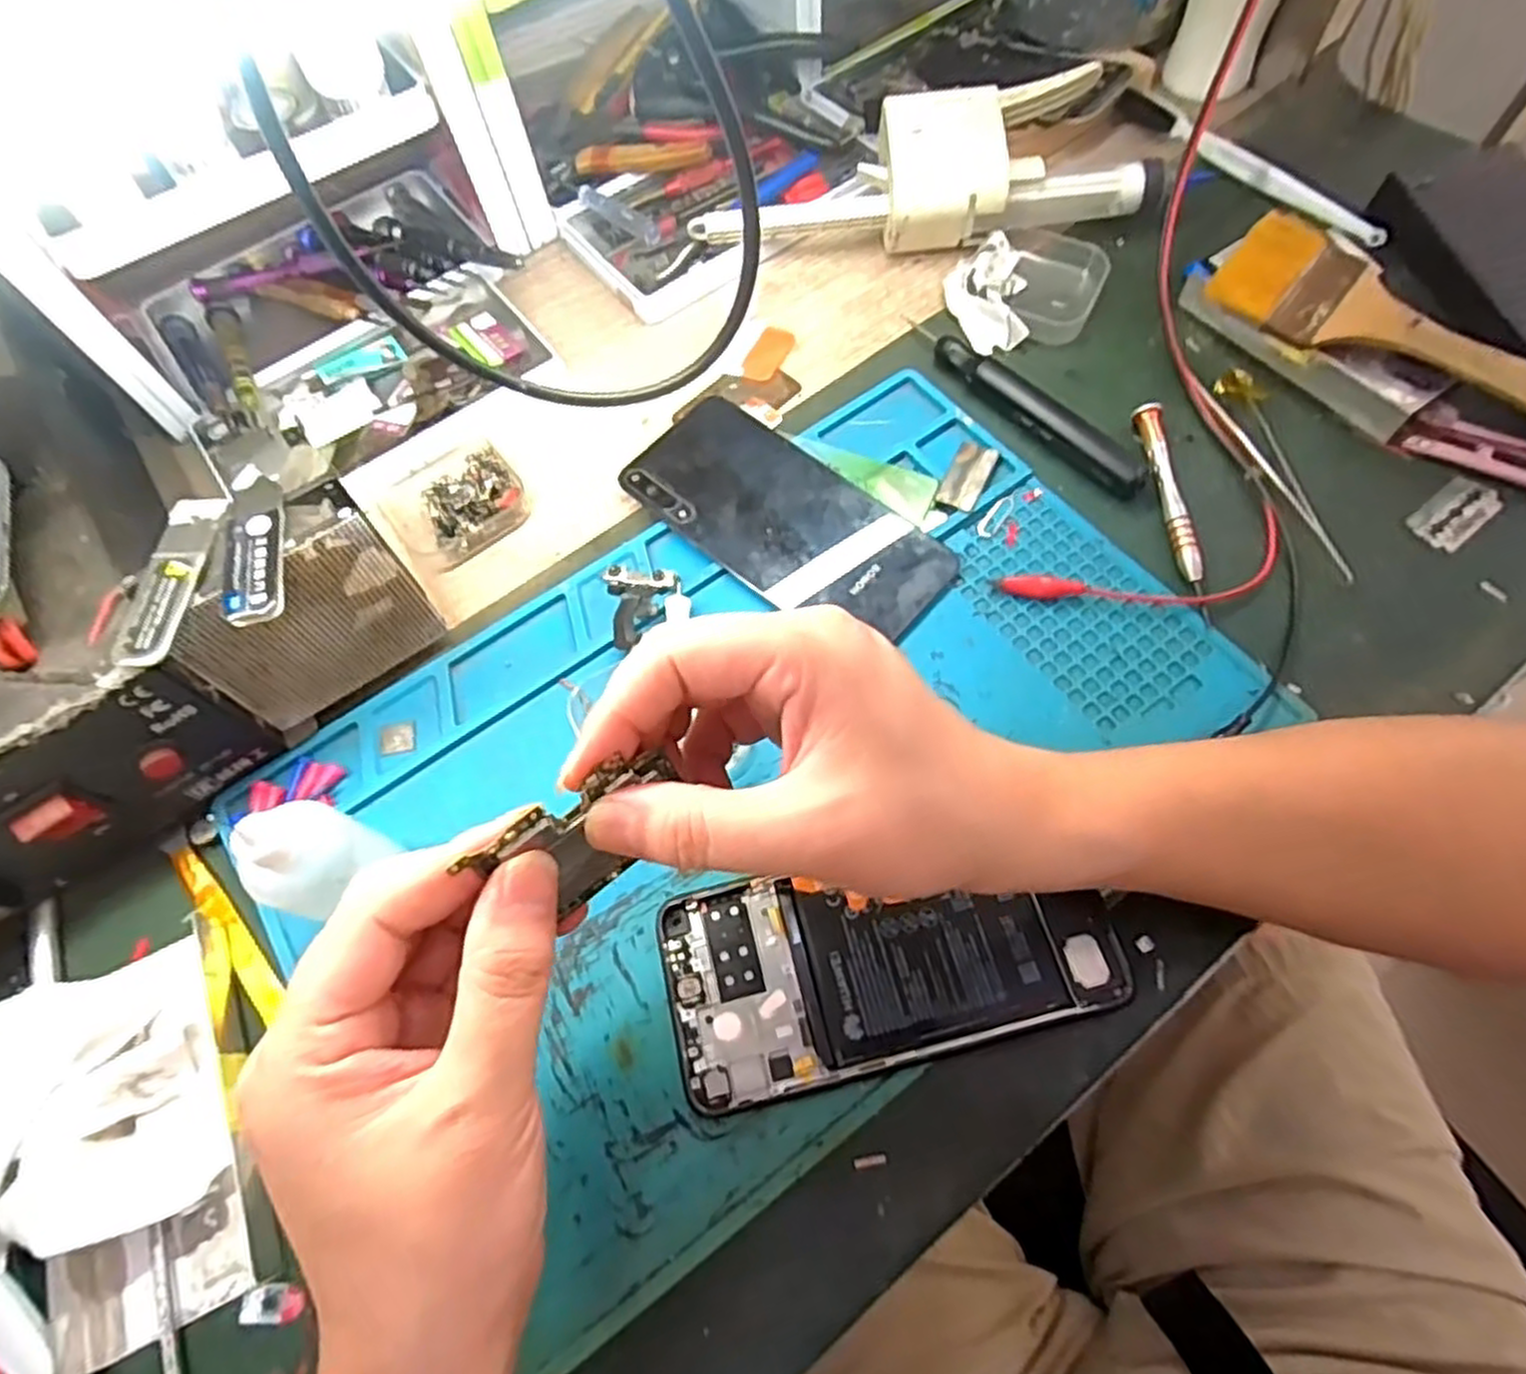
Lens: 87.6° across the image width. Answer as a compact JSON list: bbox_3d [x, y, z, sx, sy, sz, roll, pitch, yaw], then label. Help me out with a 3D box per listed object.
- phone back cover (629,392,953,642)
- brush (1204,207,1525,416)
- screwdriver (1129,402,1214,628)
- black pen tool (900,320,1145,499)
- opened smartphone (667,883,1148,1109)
[{"bbox_3d":[0.010,-0.078,0.370,0.154,0.007,0.072,40,73,19],"label":"phone back cover"},{"bbox_3d":[0.288,-0.162,0.360,0.160,0.013,0.063,40,75,18],"label":"brush"},{"bbox_3d":[0.185,-0.081,0.356,0.010,0.012,0.113,-5,65,1],"label":"screwdriver"},{"bbox_3d":[0.125,-0.139,0.386,0.022,0.012,0.141,-34,68,-12],"label":"black pen tool"},{"bbox_3d":[0.044,0.096,0.286,0.154,0.012,0.071,-13,65,-3],"label":"opened smartphone"}]

